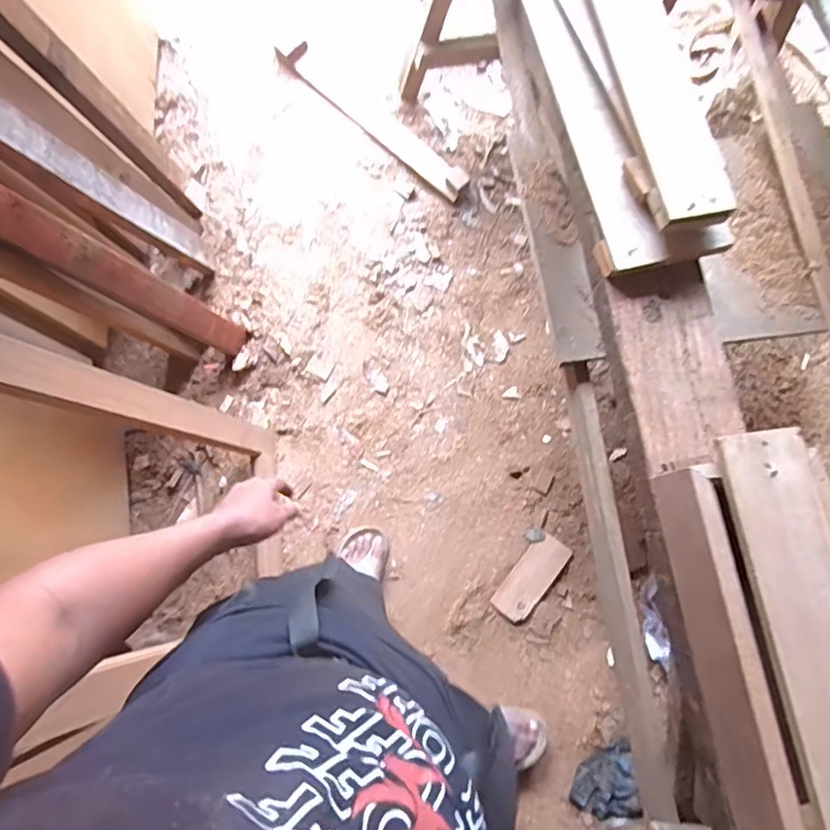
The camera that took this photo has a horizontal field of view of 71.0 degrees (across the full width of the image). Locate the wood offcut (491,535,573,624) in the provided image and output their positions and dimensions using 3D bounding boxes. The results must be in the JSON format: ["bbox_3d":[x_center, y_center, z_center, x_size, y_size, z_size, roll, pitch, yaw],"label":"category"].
[{"bbox_3d":[0.282,0.393,1.404,0.092,0.023,0.216,37,81,6],"label":"wood offcut"}]

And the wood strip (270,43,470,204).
[{"bbox_3d":[-0.113,-0.829,1.623,0.659,0.033,0.086,41,81,7],"label":"wood strip"}]

